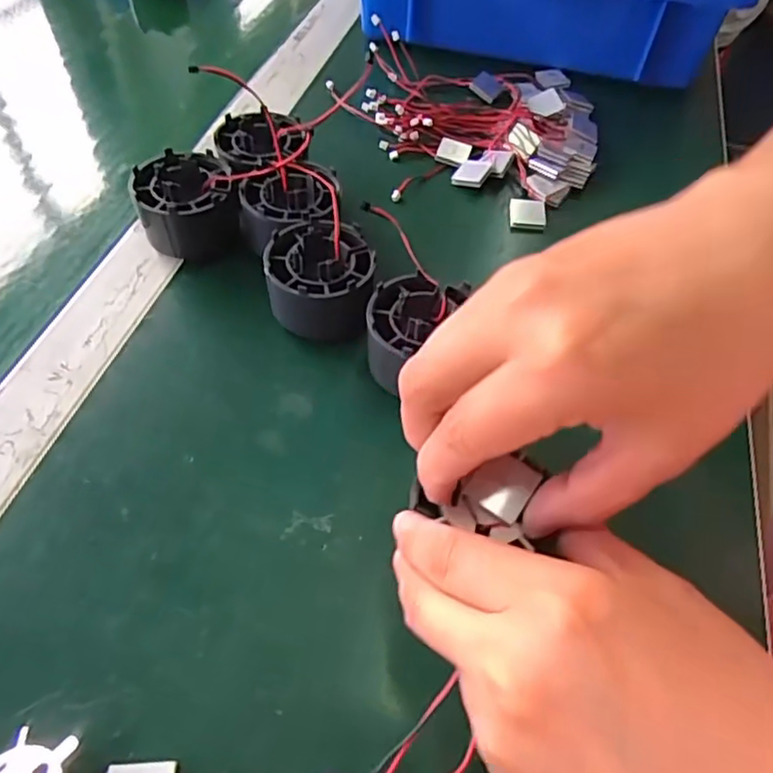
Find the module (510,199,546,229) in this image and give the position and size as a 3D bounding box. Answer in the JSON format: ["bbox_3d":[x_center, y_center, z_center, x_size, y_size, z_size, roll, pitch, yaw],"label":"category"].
[{"bbox_3d":[0.085,-0.104,0.367,0.020,0.006,0.021,4,53,1],"label":"module"}]

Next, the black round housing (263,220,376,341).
[{"bbox_3d":[-0.032,-0.050,0.300,0.049,0.041,0.052,1,53,-2],"label":"black round housing"}]

